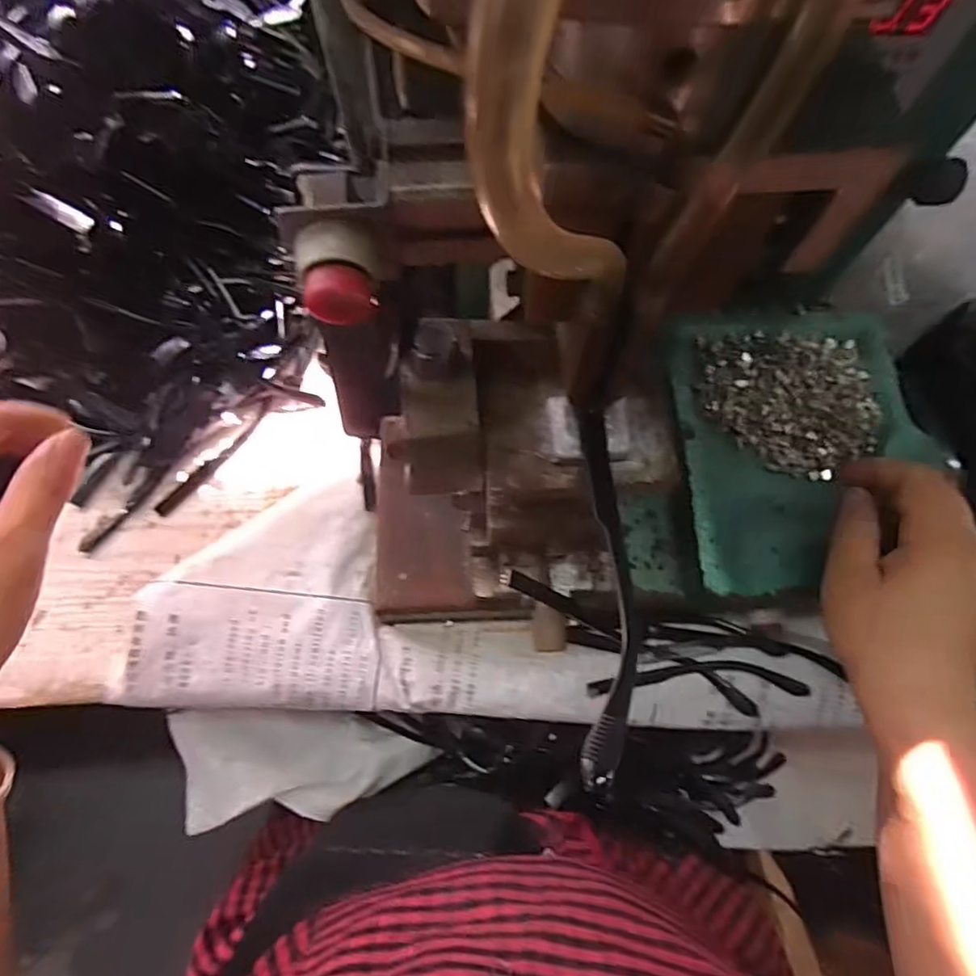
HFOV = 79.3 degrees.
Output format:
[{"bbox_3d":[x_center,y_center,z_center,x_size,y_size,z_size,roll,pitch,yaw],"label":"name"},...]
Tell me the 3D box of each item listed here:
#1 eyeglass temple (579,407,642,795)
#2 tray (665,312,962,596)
[{"bbox_3d":[0.043,0.030,0.210,0.020,0.007,0.139,4,59,1],"label":"eyeglass temple"},{"bbox_3d":[0.214,-0.032,0.397,0.173,0.025,0.195,-3,73,-1],"label":"tray"}]

